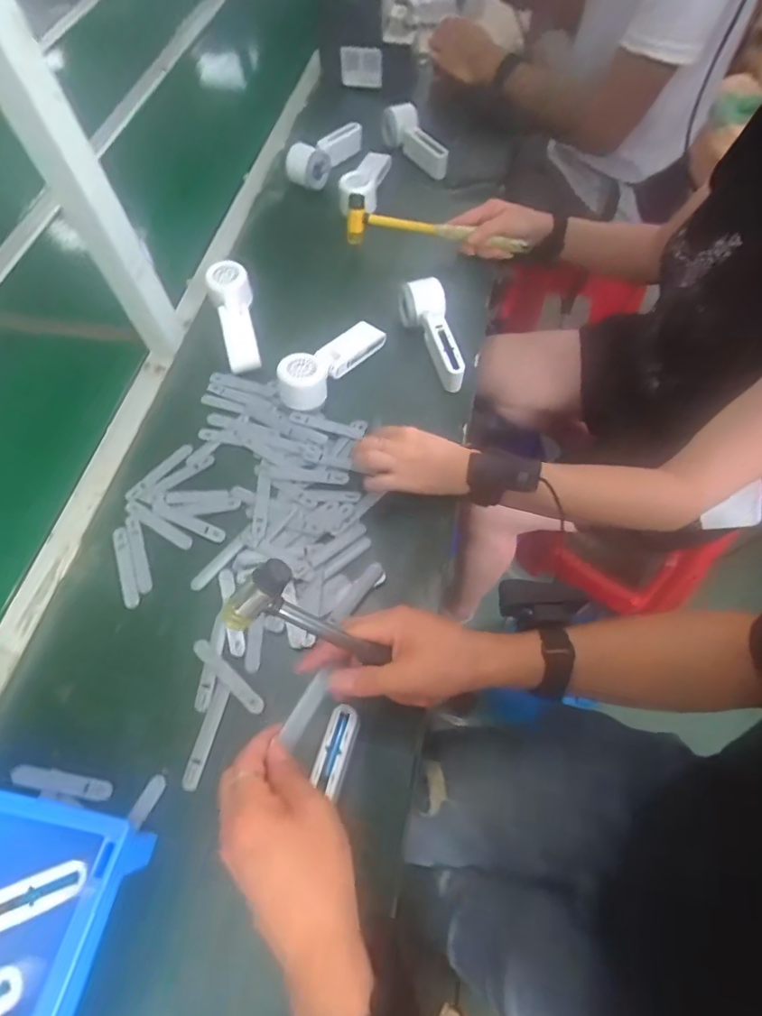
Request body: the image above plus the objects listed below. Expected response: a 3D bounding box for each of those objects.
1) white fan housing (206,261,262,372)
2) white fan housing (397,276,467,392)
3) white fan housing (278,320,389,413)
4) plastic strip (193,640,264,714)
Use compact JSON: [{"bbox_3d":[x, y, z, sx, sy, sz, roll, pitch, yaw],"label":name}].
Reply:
[{"bbox_3d":[-0.195,-0.253,0.702,0.052,0.039,0.165,-13,75,-3],"label":"white fan housing"},{"bbox_3d":[0.065,-0.219,0.672,0.060,0.067,0.148,-12,62,-2],"label":"white fan housing"},{"bbox_3d":[-0.062,-0.187,0.653,0.056,0.050,0.159,31,68,18],"label":"white fan housing"},{"bbox_3d":[-0.147,0.161,0.501,0.092,0.005,0.015,40,72,17],"label":"plastic strip"}]

